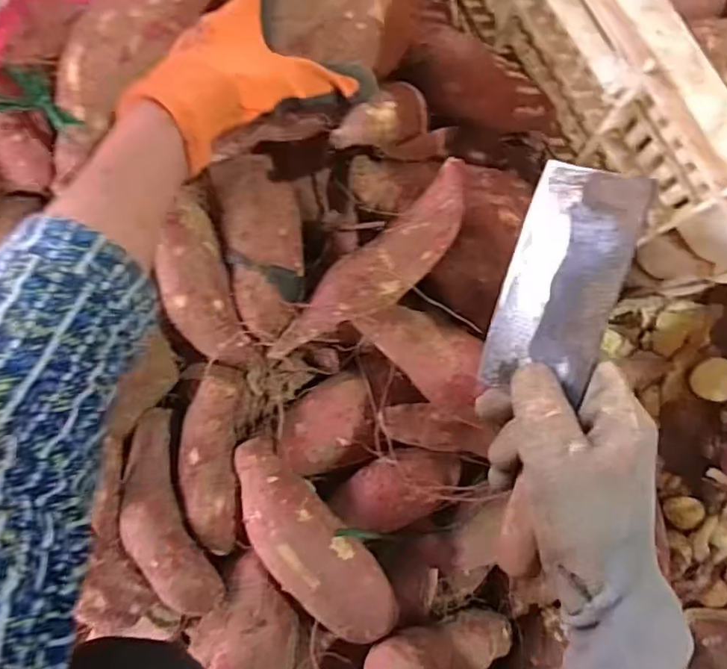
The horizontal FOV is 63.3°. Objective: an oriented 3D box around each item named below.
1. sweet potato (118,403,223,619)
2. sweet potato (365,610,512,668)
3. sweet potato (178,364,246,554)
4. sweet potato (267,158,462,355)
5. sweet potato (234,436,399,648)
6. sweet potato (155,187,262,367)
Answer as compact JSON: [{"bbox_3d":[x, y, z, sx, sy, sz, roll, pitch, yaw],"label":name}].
[{"bbox_3d":[-0.141,0.125,0.415,0.044,0.034,0.141,-24,70,5],"label":"sweet potato"},{"bbox_3d":[0.061,0.232,0.432,0.042,0.146,0.038,8,89,44],"label":"sweet potato"},{"bbox_3d":[-0.107,0.088,0.419,0.038,0.039,0.128,-2,88,5],"label":"sweet potato"},{"bbox_3d":[0.004,-0.037,0.392,0.179,0.034,0.046,-40,85,19],"label":"sweet potato"},{"bbox_3d":[-0.039,0.145,0.403,0.055,0.041,0.160,-43,85,3],"label":"sweet potato"},{"bbox_3d":[-0.113,-0.031,0.410,0.045,0.033,0.120,-14,104,5],"label":"sweet potato"}]

